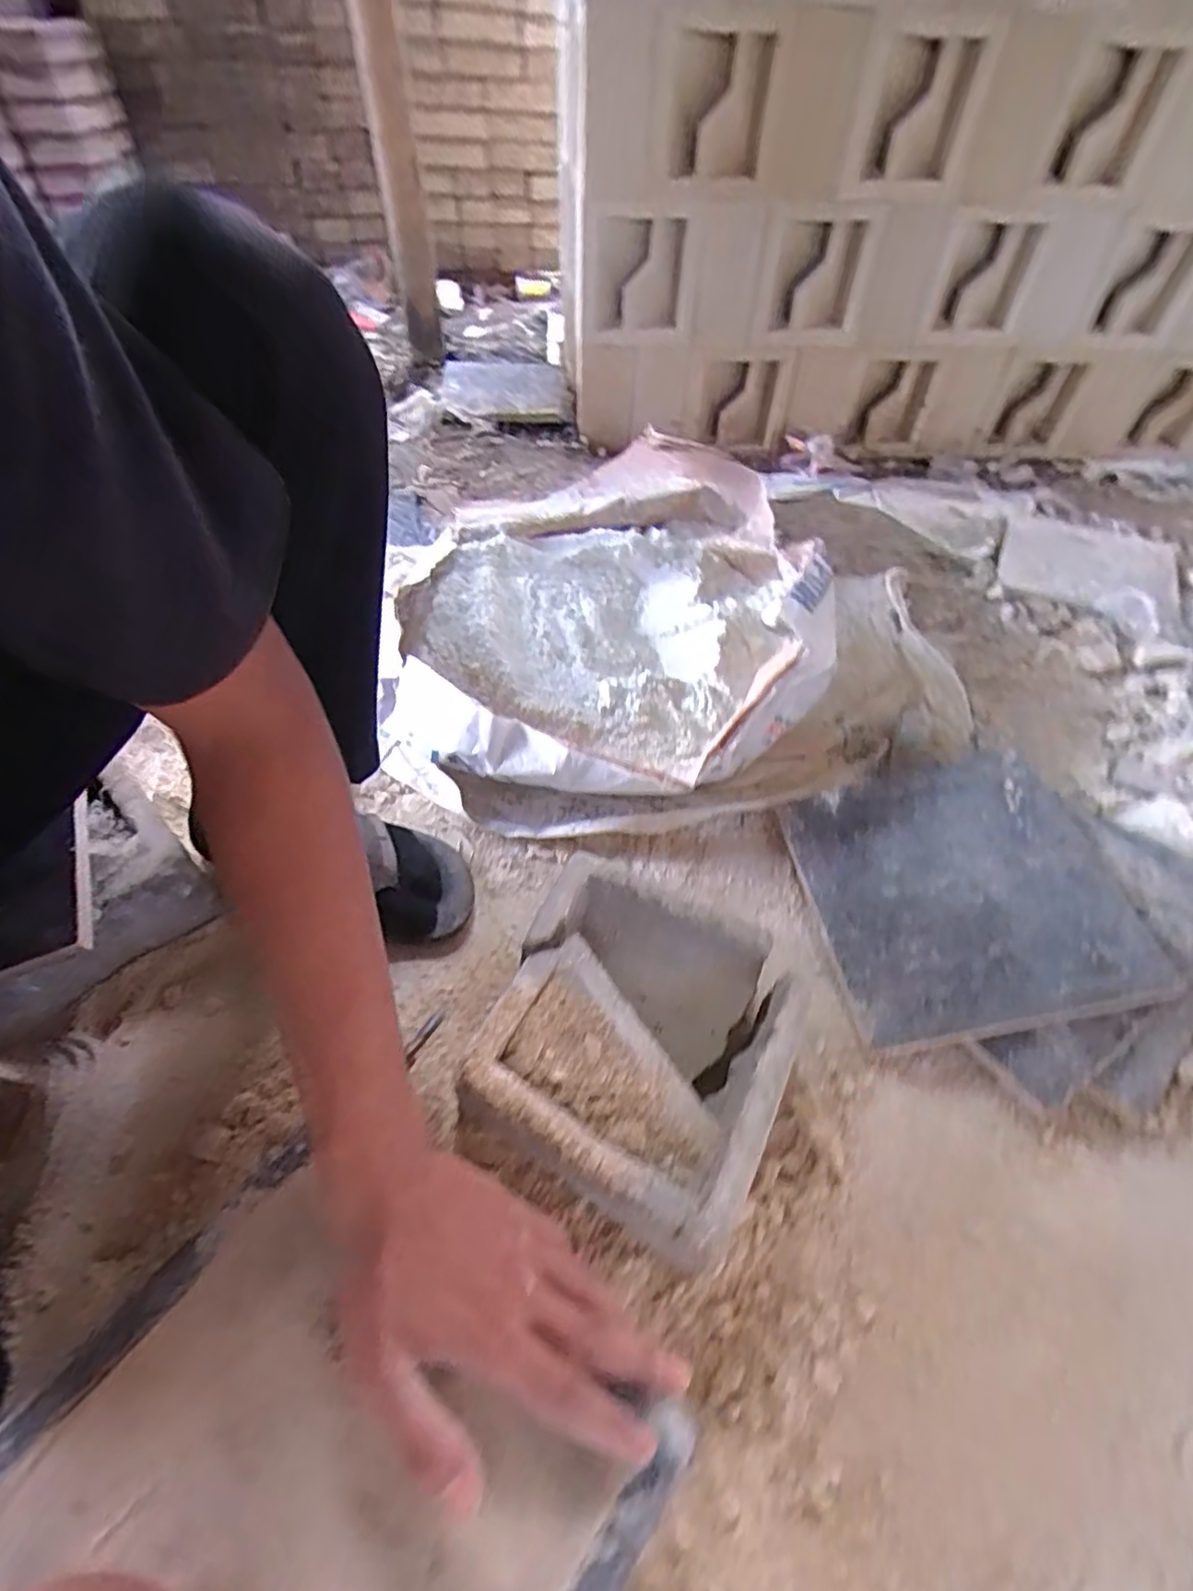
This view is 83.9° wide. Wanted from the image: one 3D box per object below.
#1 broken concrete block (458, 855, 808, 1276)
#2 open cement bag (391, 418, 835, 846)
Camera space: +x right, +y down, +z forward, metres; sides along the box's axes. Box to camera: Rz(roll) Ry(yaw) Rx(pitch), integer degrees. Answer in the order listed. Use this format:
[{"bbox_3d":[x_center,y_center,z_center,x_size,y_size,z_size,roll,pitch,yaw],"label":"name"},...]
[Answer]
[{"bbox_3d":[0.029,0.180,0.485,0.198,0.105,0.216,21,55,15],"label":"broken concrete block"},{"bbox_3d":[0.036,-0.266,0.849,0.473,0.158,0.709,3,53,2],"label":"open cement bag"}]

